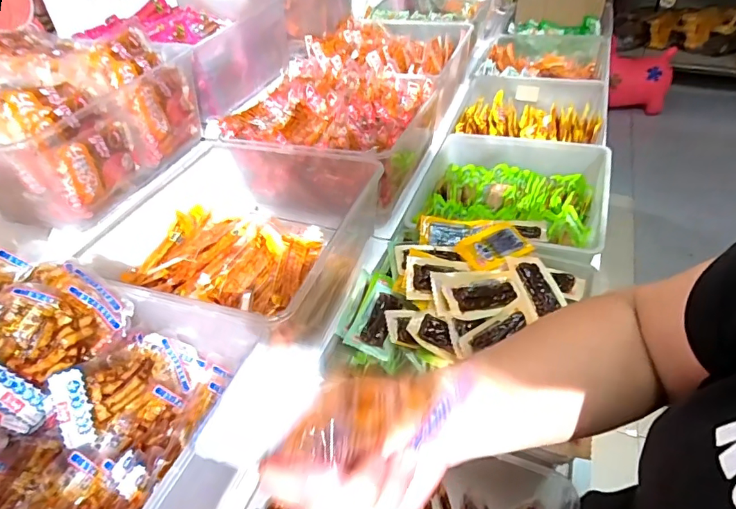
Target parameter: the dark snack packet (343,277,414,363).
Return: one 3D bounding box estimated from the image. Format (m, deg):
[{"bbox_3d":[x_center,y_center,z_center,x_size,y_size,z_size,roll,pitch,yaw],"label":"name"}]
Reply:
[{"bbox_3d":[0.019,0.078,0.587,0.061,0.019,0.107,15,46,21],"label":"dark snack packet"}]

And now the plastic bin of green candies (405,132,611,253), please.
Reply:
[{"bbox_3d":[0.248,-0.095,0.816,0.303,0.097,0.292,12,45,19],"label":"plastic bin of green candies"}]

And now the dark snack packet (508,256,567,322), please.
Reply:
[{"bbox_3d":[0.220,0.039,0.601,0.056,0.019,0.107,-4,42,2],"label":"dark snack packet"}]

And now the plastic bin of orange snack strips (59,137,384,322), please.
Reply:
[{"bbox_3d":[-0.169,-0.026,0.657,0.315,0.144,0.325,9,44,16],"label":"plastic bin of orange snack strips"}]

